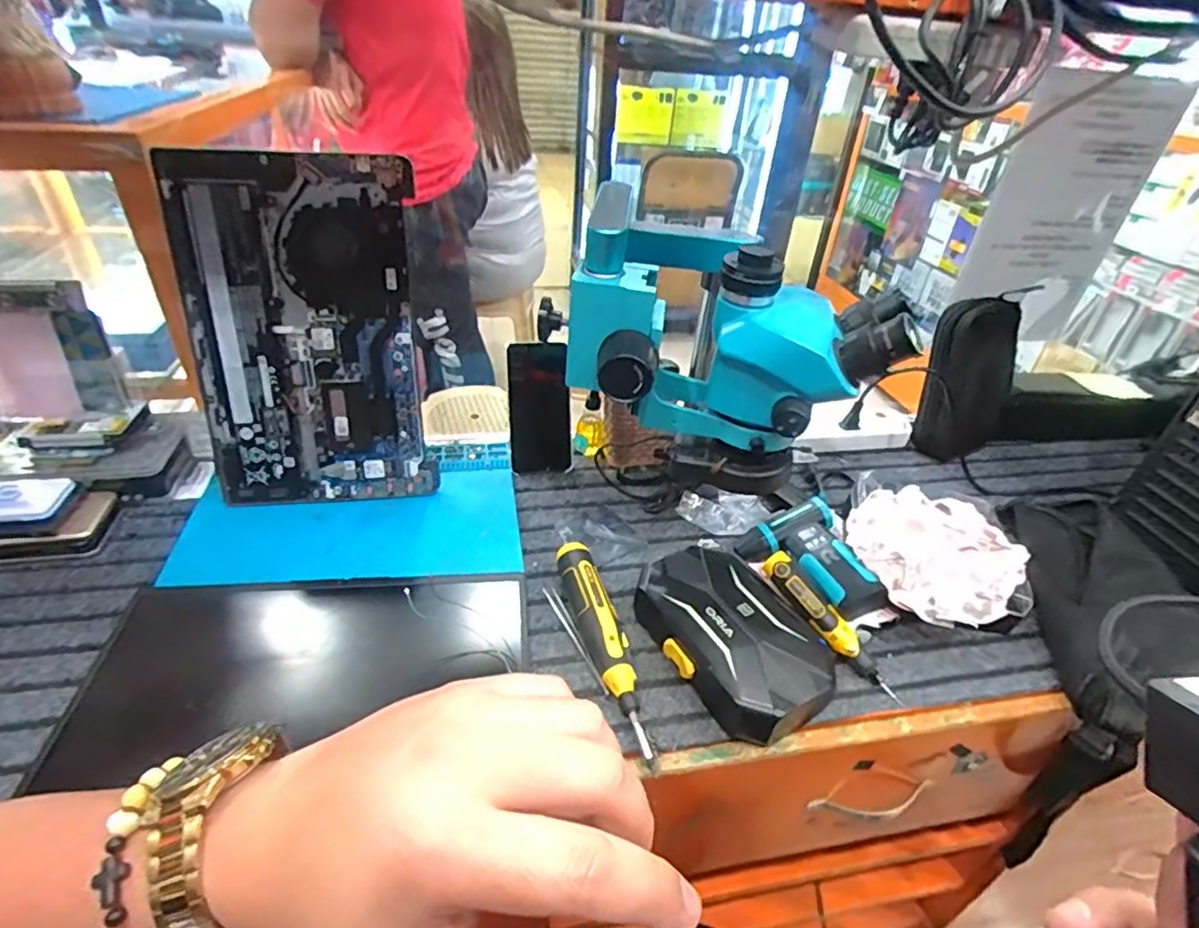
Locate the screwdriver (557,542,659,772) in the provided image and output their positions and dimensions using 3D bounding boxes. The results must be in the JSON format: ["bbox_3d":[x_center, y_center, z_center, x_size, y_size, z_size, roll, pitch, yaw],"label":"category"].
[{"bbox_3d":[0.006,0.157,0.557,0.034,0.038,0.219,-8,38,-18],"label":"screwdriver"}]

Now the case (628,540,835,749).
[{"bbox_3d":[0.126,0.153,0.570,0.146,0.050,0.187,-14,39,-24],"label":"case"}]

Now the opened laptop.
[{"bbox_3d":[-0.307,-0.123,0.648,0.224,0.349,0.025,-3,21,-12],"label":"opened laptop"}]

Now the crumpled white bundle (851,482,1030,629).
[{"bbox_3d":[0.329,0.085,0.614,0.142,0.040,0.155,-28,47,-37],"label":"crumpled white bundle"}]

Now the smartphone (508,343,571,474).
[{"bbox_3d":[-0.074,-0.068,0.768,0.075,0.160,0.016,-6,18,-23],"label":"smartphone"}]

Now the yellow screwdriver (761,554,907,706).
[{"bbox_3d":[0.218,0.153,0.588,0.030,0.027,0.159,-20,57,-31],"label":"yellow screwdriver"}]

